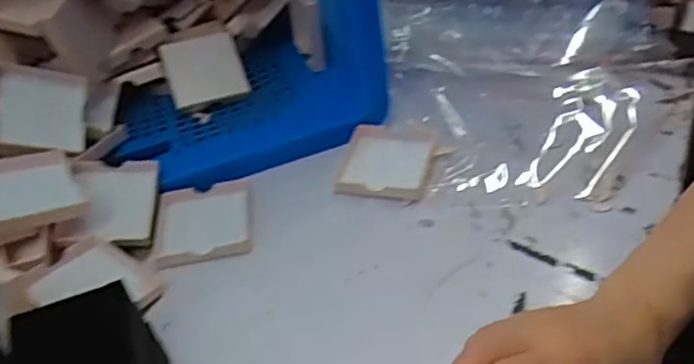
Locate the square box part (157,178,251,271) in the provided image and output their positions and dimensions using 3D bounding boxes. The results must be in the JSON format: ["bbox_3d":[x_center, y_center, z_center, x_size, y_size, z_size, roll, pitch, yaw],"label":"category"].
[{"bbox_3d":[-0.126,0.033,0.558,0.081,0.015,0.090,-12,40,-2],"label":"square box part"}]

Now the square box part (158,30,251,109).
[{"bbox_3d":[-0.150,-0.121,0.681,0.081,0.077,0.024,-17,0,-12],"label":"square box part"}]

